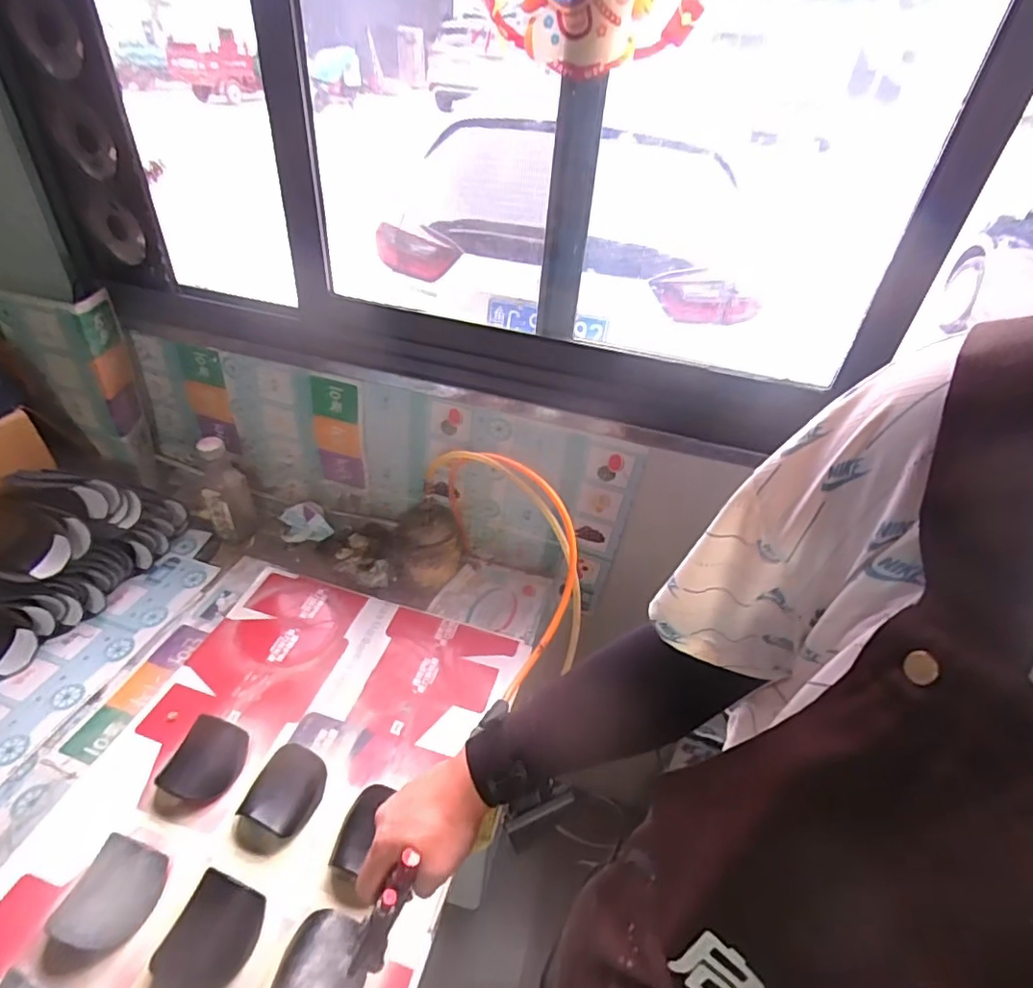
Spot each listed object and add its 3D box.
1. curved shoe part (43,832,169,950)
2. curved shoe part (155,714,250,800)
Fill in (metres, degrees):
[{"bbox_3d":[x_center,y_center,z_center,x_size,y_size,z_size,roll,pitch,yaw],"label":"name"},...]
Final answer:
[{"bbox_3d":[-0.422,0.420,0.593,0.085,0.042,0.093,16,40,11],"label":"curved shoe part"},{"bbox_3d":[-0.383,0.328,0.703,0.073,0.031,0.087,14,40,9],"label":"curved shoe part"}]

